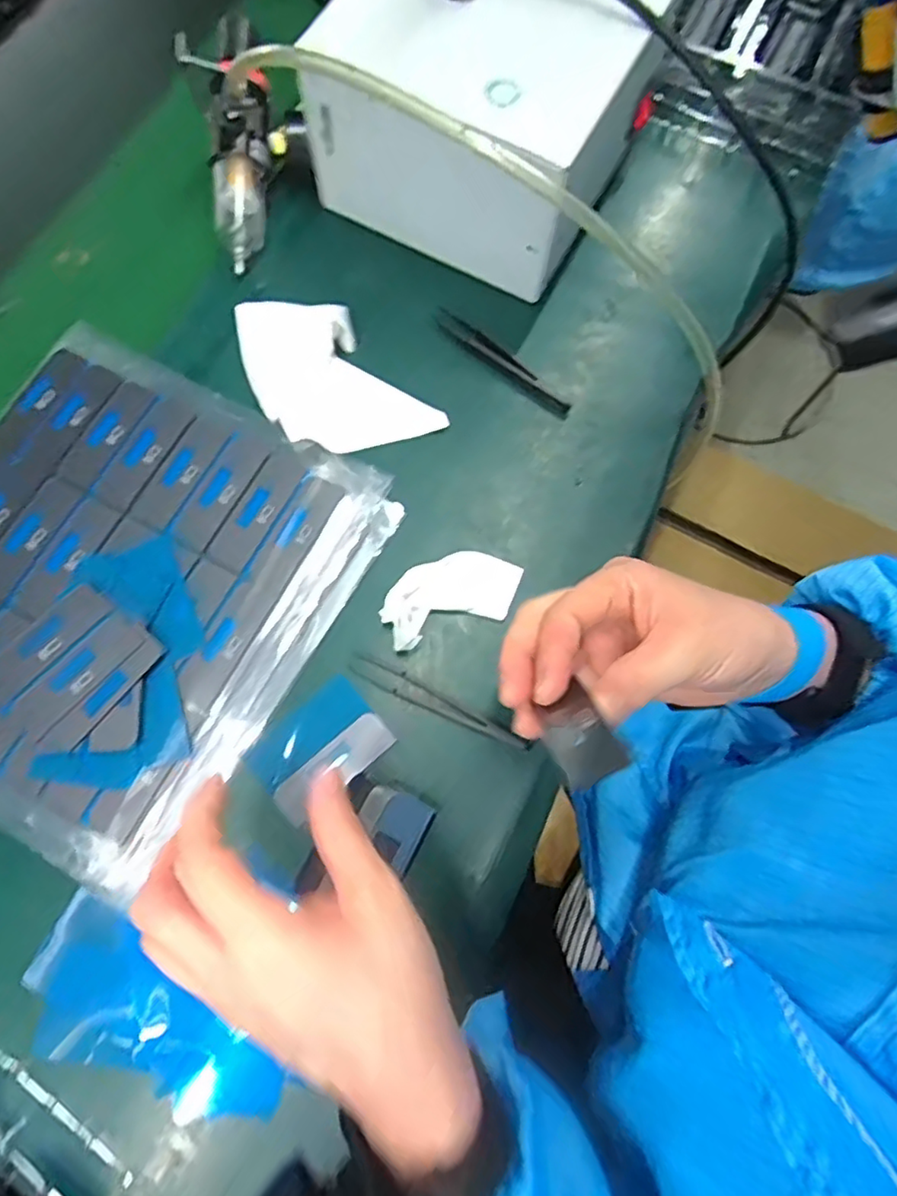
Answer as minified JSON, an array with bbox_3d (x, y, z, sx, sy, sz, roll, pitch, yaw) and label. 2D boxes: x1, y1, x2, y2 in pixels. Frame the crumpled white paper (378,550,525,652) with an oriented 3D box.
[{"bbox_3d":[0.002,-0.003,0.356,0.084,0.010,0.045,-19,76,-5],"label":"crumpled white paper"}]

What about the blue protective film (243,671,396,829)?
[{"bbox_3d":[-0.072,0.084,0.339,0.070,0.006,0.049,-40,84,-15],"label":"blue protective film"}]

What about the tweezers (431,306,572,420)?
[{"bbox_3d":[0.034,-0.156,0.398,0.111,0.008,0.016,40,78,10],"label":"tweezers"}]

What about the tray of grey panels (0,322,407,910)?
[{"bbox_3d":[-0.192,-0.009,0.343,0.232,0.024,0.260,30,75,7],"label":"tray of grey panels"}]

